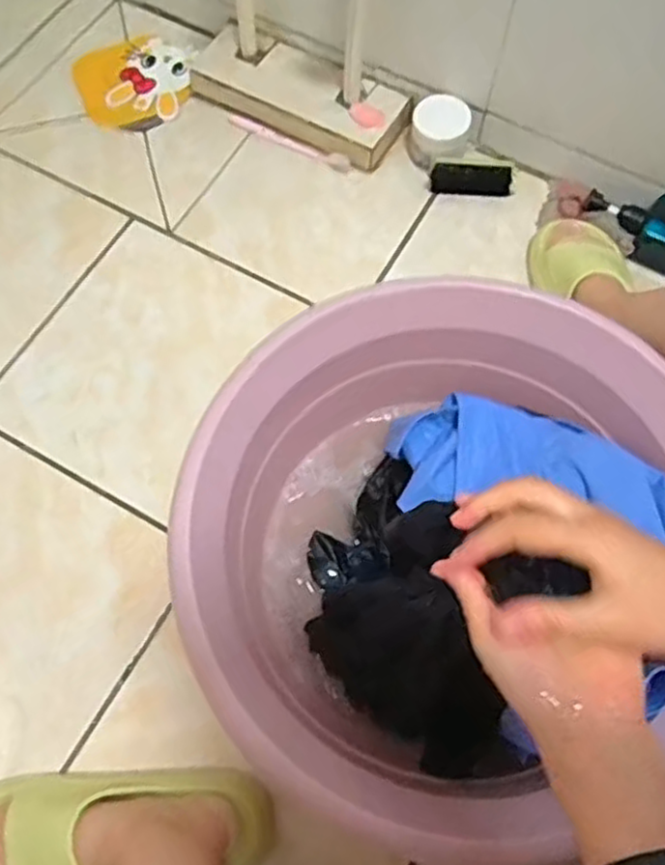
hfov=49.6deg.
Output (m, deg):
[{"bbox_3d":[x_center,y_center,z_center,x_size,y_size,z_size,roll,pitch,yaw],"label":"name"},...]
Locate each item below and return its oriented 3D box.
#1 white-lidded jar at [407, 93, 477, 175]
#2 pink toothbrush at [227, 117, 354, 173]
[{"bbox_3d":[0.136,-0.379,0.909,0.072,0.058,0.079,0,68,-1],"label":"white-lidded jar"},{"bbox_3d":[-0.056,-0.377,0.932,0.177,0.008,0.022,26,70,9],"label":"pink toothbrush"}]

